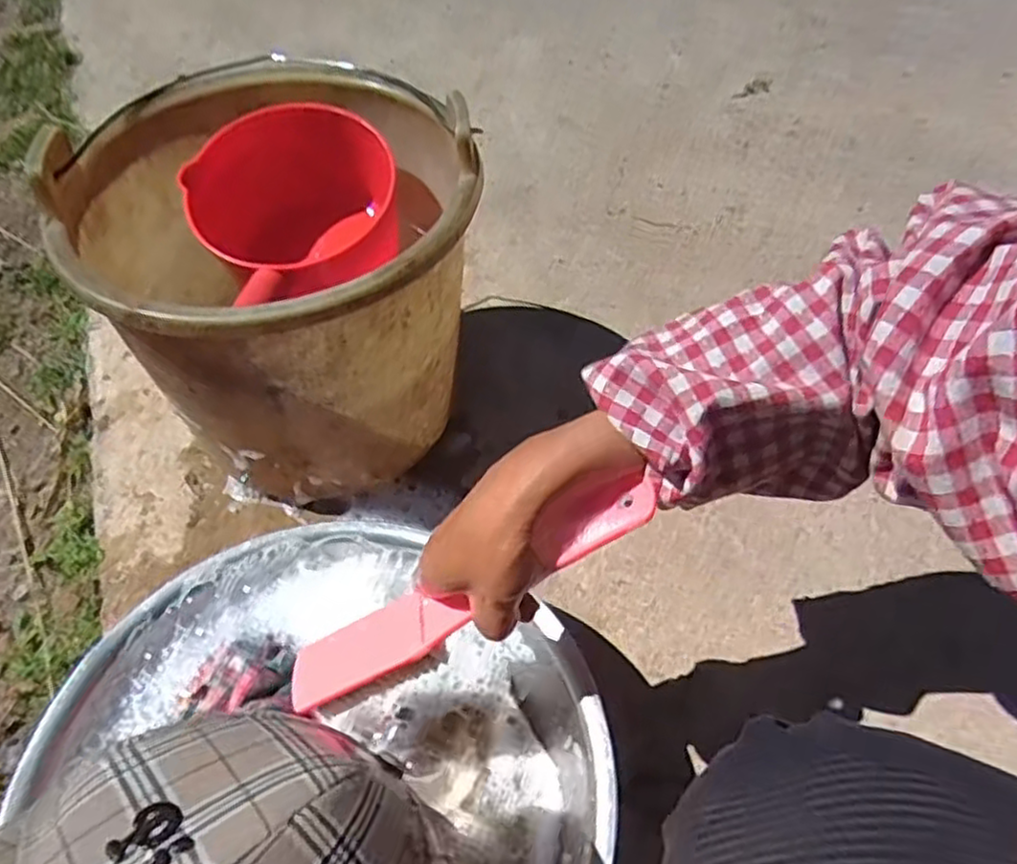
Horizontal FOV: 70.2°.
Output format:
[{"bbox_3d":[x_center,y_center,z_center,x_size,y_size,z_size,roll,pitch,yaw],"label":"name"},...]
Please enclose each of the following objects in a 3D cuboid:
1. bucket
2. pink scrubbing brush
[{"bbox_3d":[-0.184,-0.127,0.647,0.302,0.262,0.317,0,53,-1],"label":"bucket"},{"bbox_3d":[-0.025,0.092,0.405,0.245,0.028,0.045,-34,50,21],"label":"pink scrubbing brush"}]

